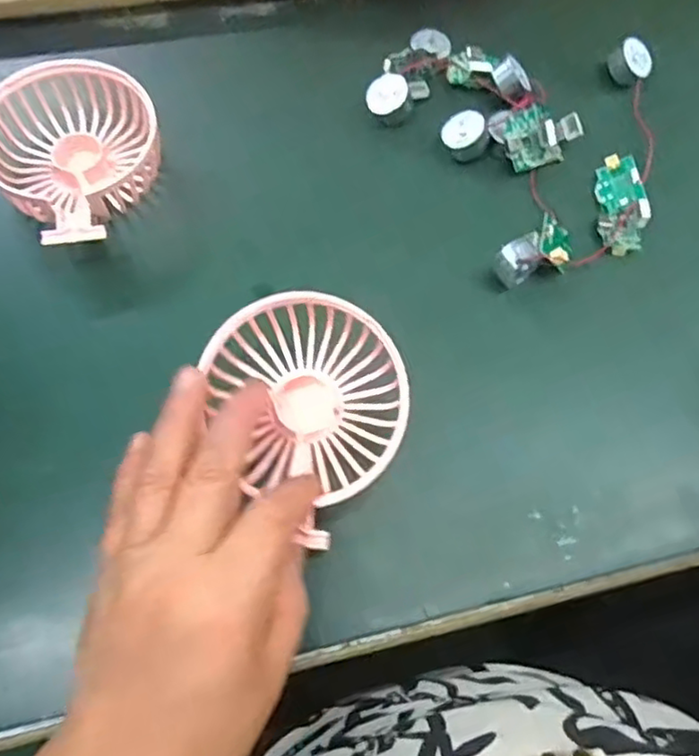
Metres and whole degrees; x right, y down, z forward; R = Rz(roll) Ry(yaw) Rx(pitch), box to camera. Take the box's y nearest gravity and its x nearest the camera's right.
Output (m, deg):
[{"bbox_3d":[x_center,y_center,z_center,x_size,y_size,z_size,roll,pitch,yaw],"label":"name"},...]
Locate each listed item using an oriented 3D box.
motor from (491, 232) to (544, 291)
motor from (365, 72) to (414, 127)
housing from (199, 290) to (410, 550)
[{"bbox_3d":[0.087,-0.061,0.336,0.022,0.021,0.018,-26,69,-13],"label":"motor"},{"bbox_3d":[0.023,-0.163,0.374,0.024,0.018,0.021,36,69,13],"label":"motor"},{"bbox_3d":[-0.019,0.009,0.291,0.092,0.032,0.087,44,83,2],"label":"housing"}]

